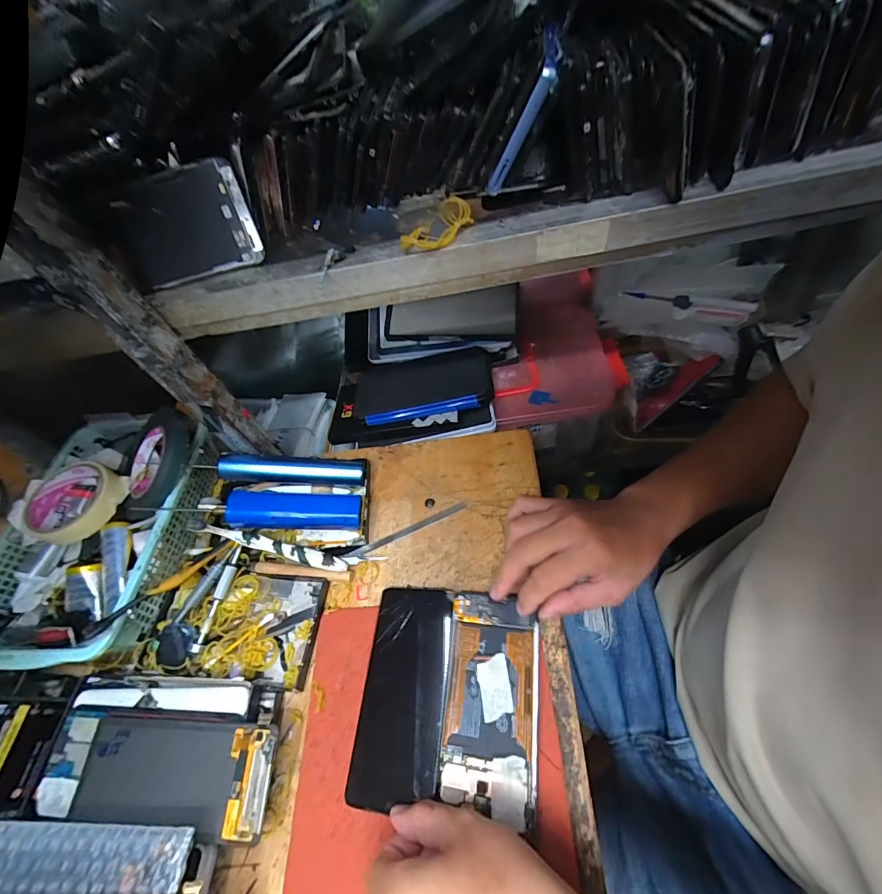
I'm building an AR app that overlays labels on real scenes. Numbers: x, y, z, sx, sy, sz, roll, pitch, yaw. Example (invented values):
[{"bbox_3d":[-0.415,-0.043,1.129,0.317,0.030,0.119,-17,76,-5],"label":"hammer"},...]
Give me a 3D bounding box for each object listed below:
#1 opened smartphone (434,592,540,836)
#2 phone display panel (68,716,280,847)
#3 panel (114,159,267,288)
[{"bbox_3d":[0.038,0.190,0.315,0.071,0.014,0.141,3,55,7],"label":"opened smartphone"},{"bbox_3d":[-0.204,0.250,0.309,0.152,0.007,0.069,-1,60,6],"label":"phone display panel"},{"bbox_3d":[-0.199,-0.171,0.316,0.111,0.069,0.008,-12,32,4],"label":"panel"}]

